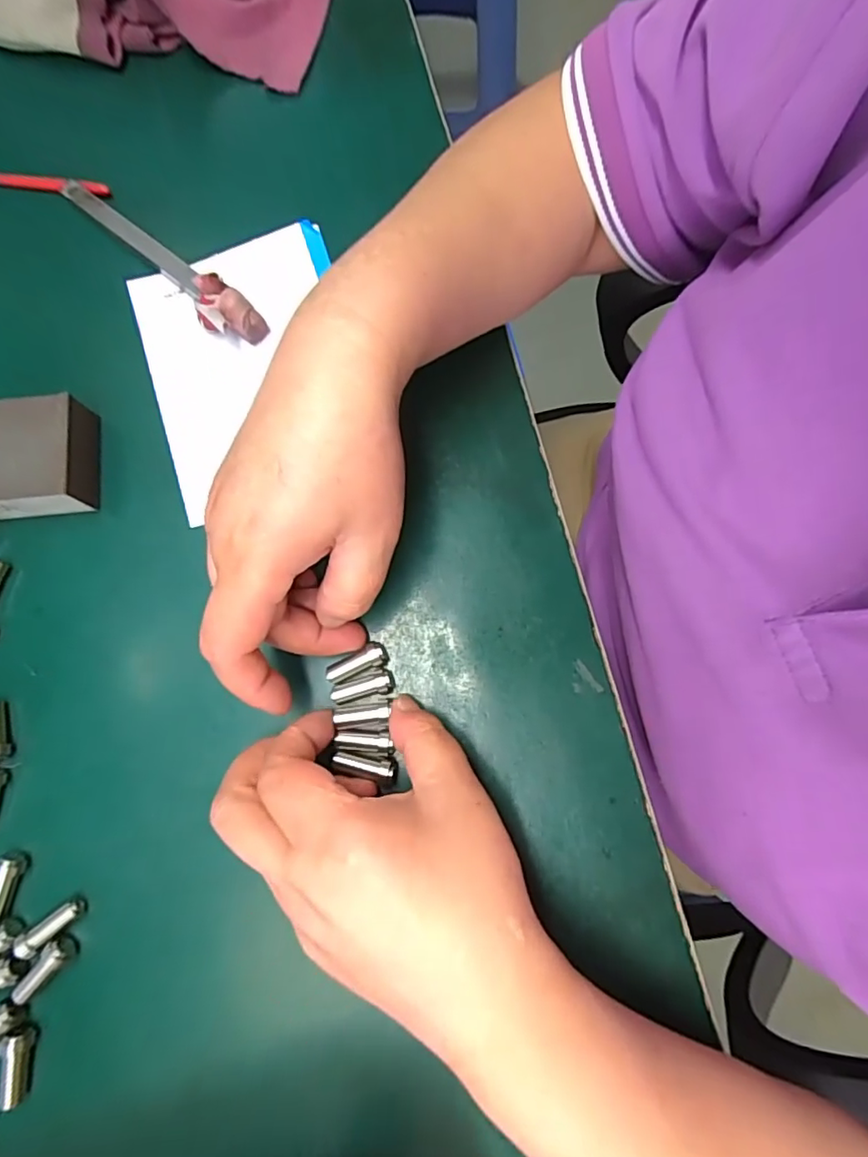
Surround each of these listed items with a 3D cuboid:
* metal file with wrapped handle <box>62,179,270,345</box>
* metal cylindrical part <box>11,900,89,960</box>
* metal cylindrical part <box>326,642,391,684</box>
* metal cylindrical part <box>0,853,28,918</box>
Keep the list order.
[{"bbox_3d":[-0.141,-0.167,0.292,0.140,0.020,0.022,44,82,8],"label":"metal file with wrapped handle"},{"bbox_3d":[-0.160,0.146,0.235,0.026,0.009,0.009,-34,80,-6],"label":"metal cylindrical part"},{"bbox_3d":[-0.034,0.039,0.254,0.028,0.012,0.010,-24,79,0],"label":"metal cylindrical part"},{"bbox_3d":[-0.182,0.130,0.238,0.008,0.009,0.029,15,79,4],"label":"metal cylindrical part"}]

